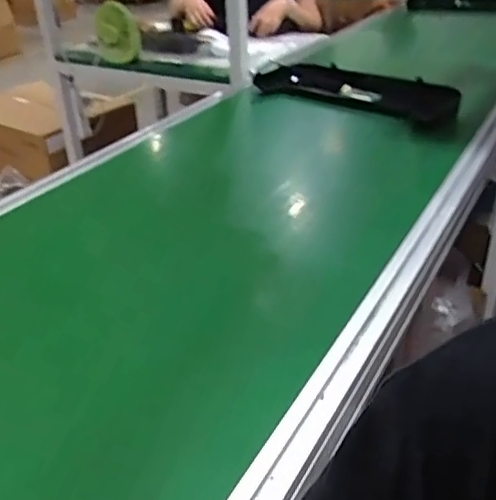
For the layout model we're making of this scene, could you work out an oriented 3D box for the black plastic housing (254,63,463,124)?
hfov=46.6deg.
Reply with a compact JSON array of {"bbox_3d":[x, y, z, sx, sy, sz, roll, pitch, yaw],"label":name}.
[{"bbox_3d":[0.263,-0.380,1.374,0.483,0.060,0.180,22,38,35],"label":"black plastic housing"}]

